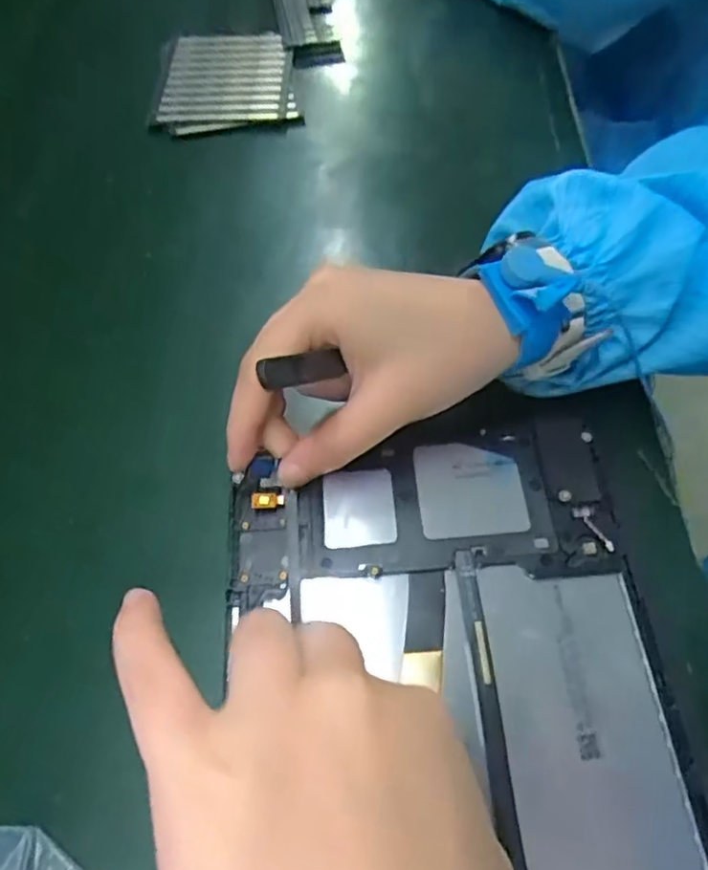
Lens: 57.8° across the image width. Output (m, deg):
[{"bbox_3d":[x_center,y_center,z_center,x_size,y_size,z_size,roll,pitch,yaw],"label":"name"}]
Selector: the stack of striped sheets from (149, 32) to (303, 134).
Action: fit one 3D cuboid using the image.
[{"bbox_3d":[-0.089,-0.242,0.438,0.093,0.012,0.097,-8,58,0],"label":"stack of striped sheets"}]

